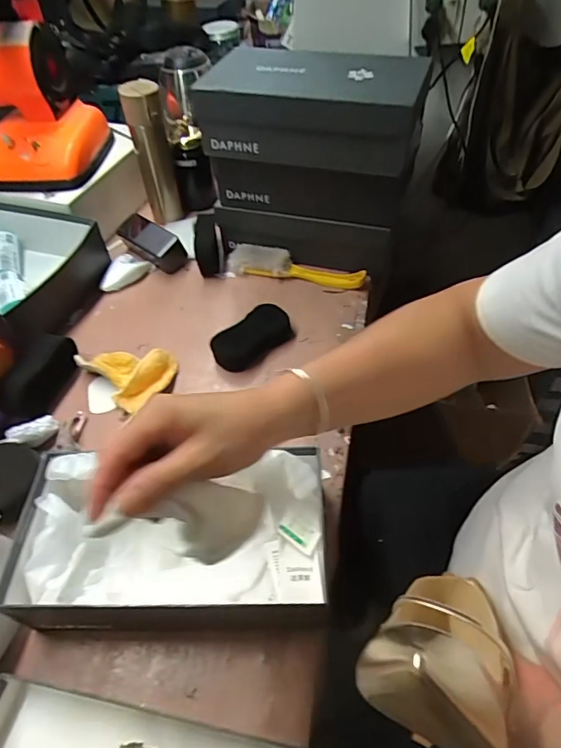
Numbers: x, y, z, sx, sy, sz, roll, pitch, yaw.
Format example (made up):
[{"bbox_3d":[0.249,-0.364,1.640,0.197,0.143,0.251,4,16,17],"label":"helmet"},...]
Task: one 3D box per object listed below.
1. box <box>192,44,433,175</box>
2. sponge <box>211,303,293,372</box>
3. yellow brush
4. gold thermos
[{"bbox_3d":[0.045,-0.380,0.675,0.293,0.101,0.154,12,52,12],"label":"box"},{"bbox_3d":[-0.040,-0.055,0.711,0.129,0.030,0.066,-38,58,-25],"label":"sponge"},{"bbox_3d":[0.025,-0.185,0.810,0.240,0.033,0.054,10,51,11],"label":"yellow brush"},{"bbox_3d":[-0.221,-0.385,0.837,0.060,0.237,0.051,-15,51,-9],"label":"gold thermos"}]

